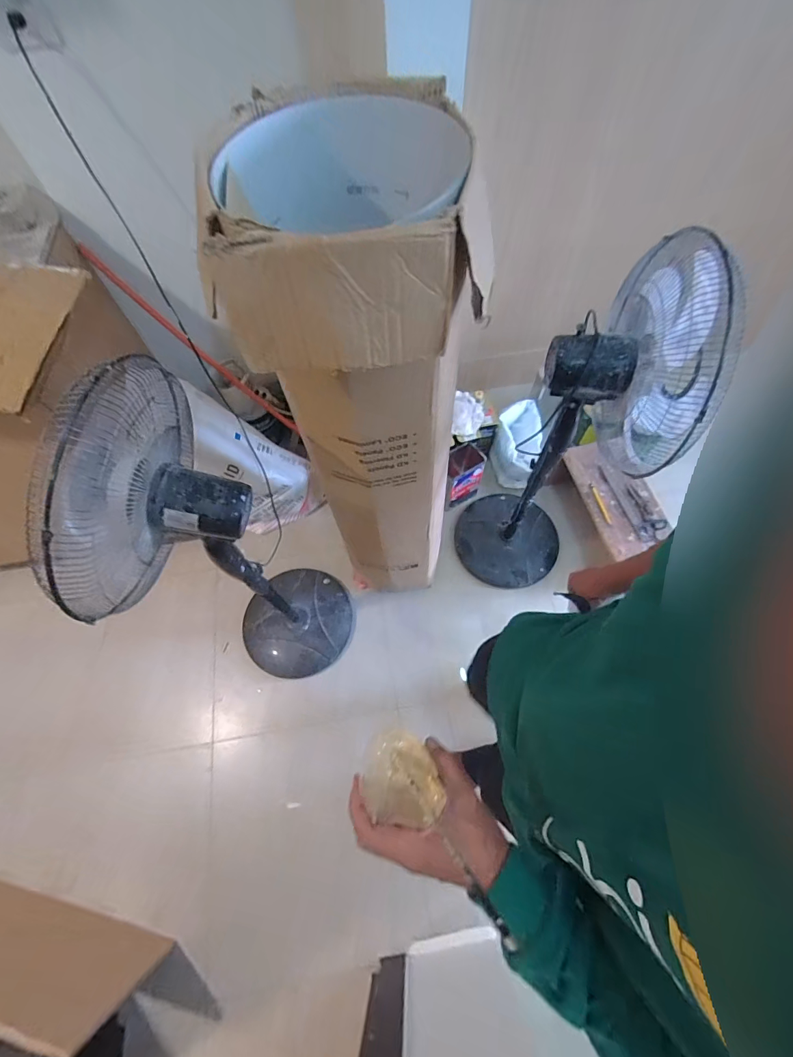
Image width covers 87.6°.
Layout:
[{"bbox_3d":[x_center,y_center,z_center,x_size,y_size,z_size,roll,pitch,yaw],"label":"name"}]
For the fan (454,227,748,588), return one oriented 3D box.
[{"bbox_3d":[0.410,-0.175,1.107,0.358,1.027,0.377,21,65,11],"label":"fan"}]

